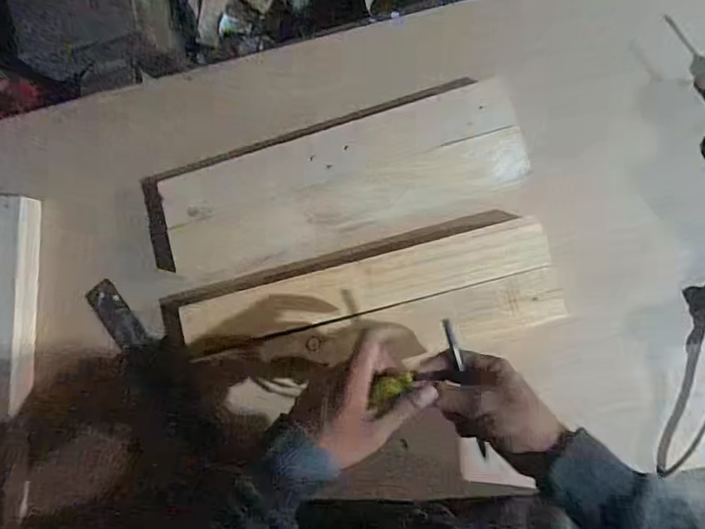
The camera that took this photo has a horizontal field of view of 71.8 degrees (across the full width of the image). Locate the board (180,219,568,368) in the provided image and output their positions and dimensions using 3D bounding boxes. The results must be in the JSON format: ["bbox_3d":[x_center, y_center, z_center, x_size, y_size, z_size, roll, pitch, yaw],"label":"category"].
[{"bbox_3d":[0.016,0.053,0.563,0.413,0.034,0.113,-14,83,6],"label":"board"}]

